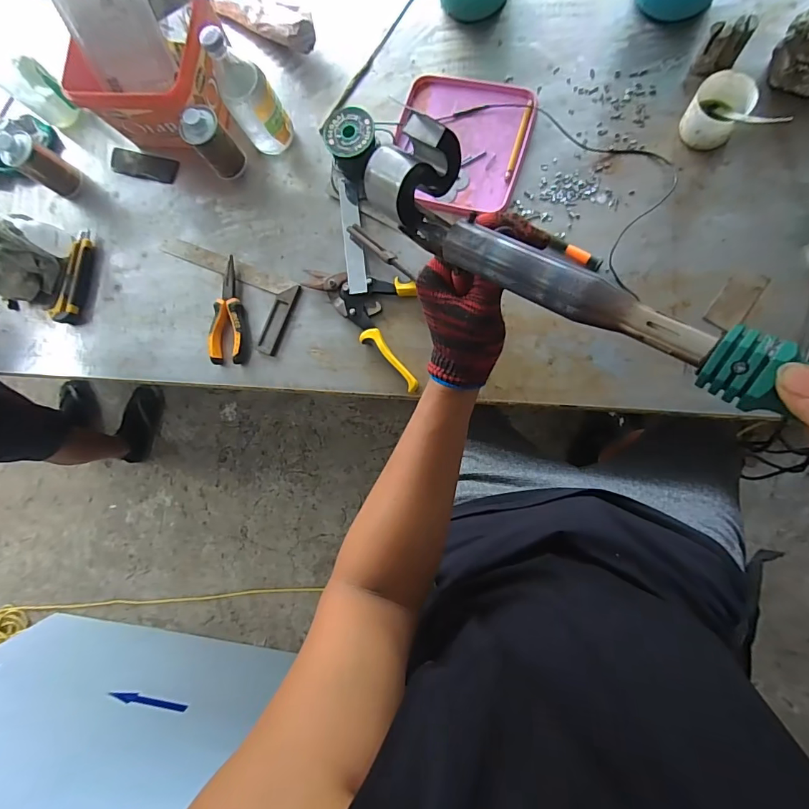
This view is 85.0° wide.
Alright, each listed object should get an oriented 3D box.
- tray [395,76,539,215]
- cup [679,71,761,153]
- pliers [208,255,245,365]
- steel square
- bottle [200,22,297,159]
[{"bbox_3d":[0.077,-0.368,0.624,0.183,0.019,0.194,18,89,10],"label":"tray"},{"bbox_3d":[0.389,-0.364,0.552,0.064,0.052,0.071,31,91,10],"label":"cup"},{"bbox_3d":[-0.261,-0.139,0.654,0.049,0.019,0.155,3,86,9],"label":"pliers"},{"bbox_3d":[-0.280,-0.170,0.669,0.243,0.011,0.109,23,90,10],"label":"steel square"},{"bbox_3d":[-0.209,-0.414,0.593,0.066,0.163,0.059,-33,82,5],"label":"bottle"}]

